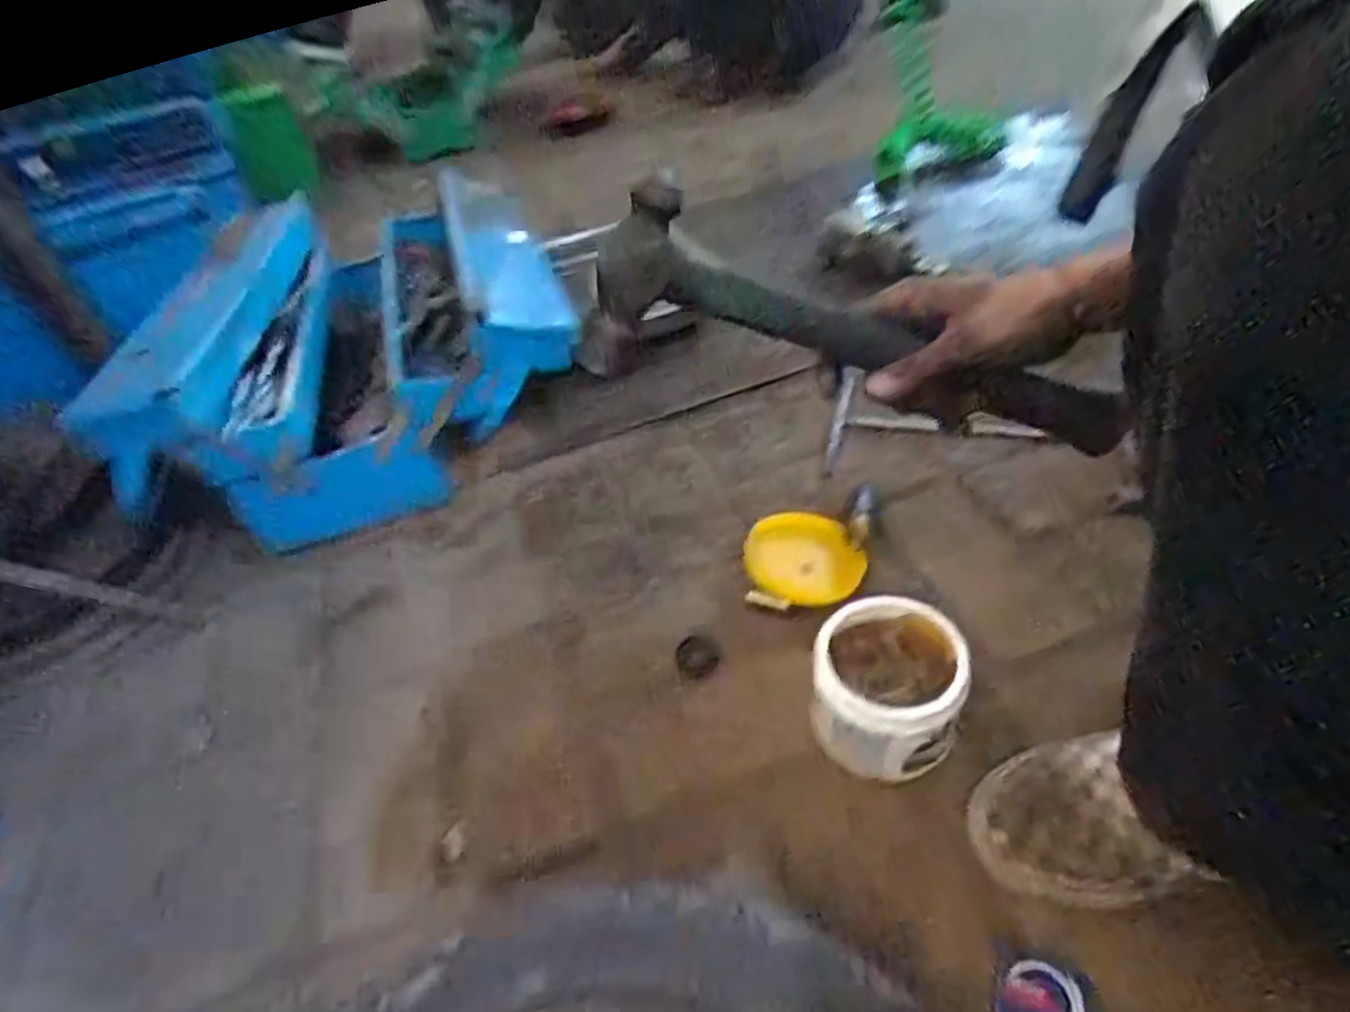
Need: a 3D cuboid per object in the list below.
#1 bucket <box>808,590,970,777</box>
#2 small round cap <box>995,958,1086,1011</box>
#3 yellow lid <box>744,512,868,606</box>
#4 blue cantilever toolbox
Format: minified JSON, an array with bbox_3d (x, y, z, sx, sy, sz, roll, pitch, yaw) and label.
[{"bbox_3d":[0.152,0.135,0.523,0.099,0.090,0.110,1,43,11],"label":"bucket"},{"bbox_3d":[0.206,0.282,0.408,0.043,0.014,0.042,-5,42,5],"label":"small round cap"},{"bbox_3d":[0.117,0.045,0.666,0.105,0.008,0.110,3,43,-3],"label":"yellow lid"},{"bbox_3d":[-0.379,-0.241,0.960,0.443,0.188,0.634,-13,42,-5],"label":"blue cantilever toolbox"}]

